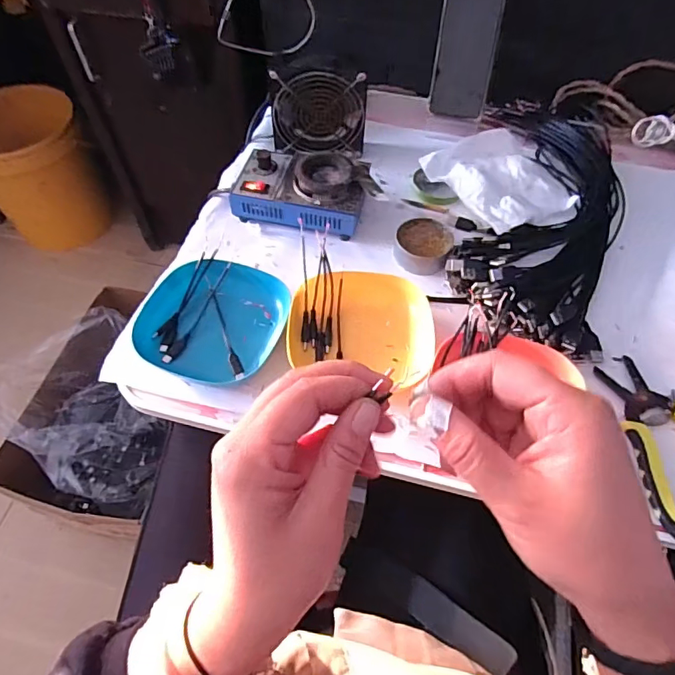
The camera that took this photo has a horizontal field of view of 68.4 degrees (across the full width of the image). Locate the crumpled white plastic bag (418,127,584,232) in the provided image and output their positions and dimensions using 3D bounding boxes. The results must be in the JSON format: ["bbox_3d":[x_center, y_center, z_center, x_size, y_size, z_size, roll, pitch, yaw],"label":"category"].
[{"bbox_3d":[0.211,-0.197,0.622,0.163,0.032,0.150,-20,59,-12],"label":"crumpled white plastic bag"}]

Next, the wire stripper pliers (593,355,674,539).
[{"bbox_3d":[0.312,0.087,0.445,0.116,0.012,0.159,-7,57,-5],"label":"wire stripper pliers"}]

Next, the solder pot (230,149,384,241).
[{"bbox_3d":[-0.039,-0.178,0.595,0.160,0.060,0.106,10,58,7],"label":"solder pot"}]

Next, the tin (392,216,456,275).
[{"bbox_3d":[0.096,-0.102,0.562,0.062,0.026,0.063,0,57,0],"label":"tin"}]

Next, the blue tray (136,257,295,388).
[{"bbox_3d":[-0.125,-0.019,0.502,0.133,0.028,0.126,15,58,9],"label":"blue tray"}]

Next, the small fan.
[{"bbox_3d":[-0.023,-0.290,0.640,0.119,0.110,0.045,2,57,1],"label":"small fan"}]

